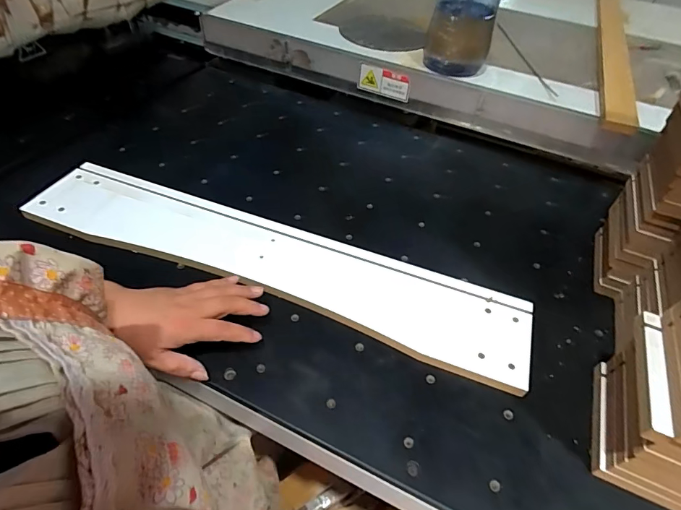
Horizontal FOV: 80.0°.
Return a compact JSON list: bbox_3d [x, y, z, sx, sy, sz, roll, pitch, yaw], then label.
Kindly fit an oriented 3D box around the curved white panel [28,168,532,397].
[{"bbox_3d":[-0.097,0.003,0.520,0.651,0.013,0.119,18,48,11],"label":"curved white panel"}]

